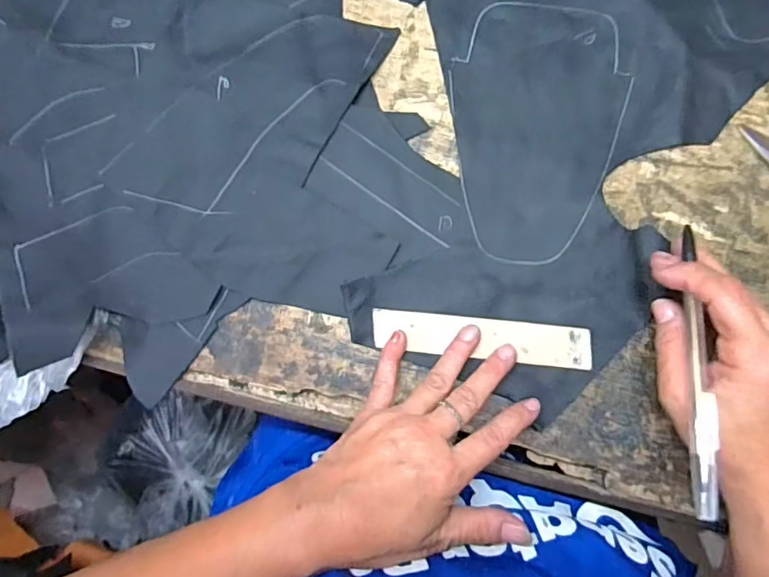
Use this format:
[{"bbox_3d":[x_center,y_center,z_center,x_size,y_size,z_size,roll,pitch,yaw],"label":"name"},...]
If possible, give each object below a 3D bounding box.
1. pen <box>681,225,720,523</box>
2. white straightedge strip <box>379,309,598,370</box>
[{"bbox_3d":[0.161,0.039,0.271,0.010,0.005,0.147,4,75,5],"label":"pen"},{"bbox_3d":[0.060,0.031,0.333,0.133,0.005,0.026,5,85,7],"label":"white straightedge strip"}]

